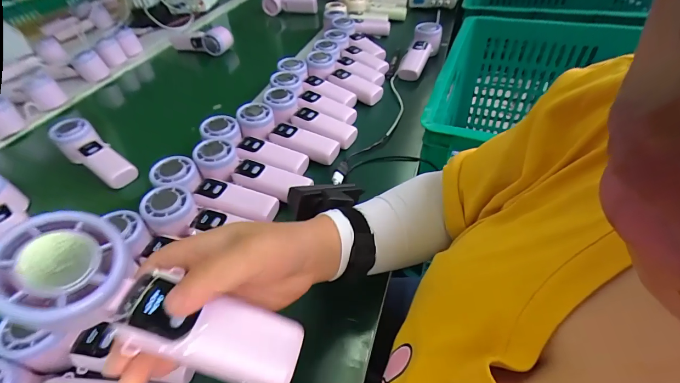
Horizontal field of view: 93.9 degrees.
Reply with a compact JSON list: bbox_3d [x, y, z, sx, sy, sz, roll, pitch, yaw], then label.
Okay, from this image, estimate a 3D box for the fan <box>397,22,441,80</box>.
[{"bbox_3d":[0.175,-0.304,0.671,0.054,0.042,0.173,18,63,22],"label":"fan"}]

